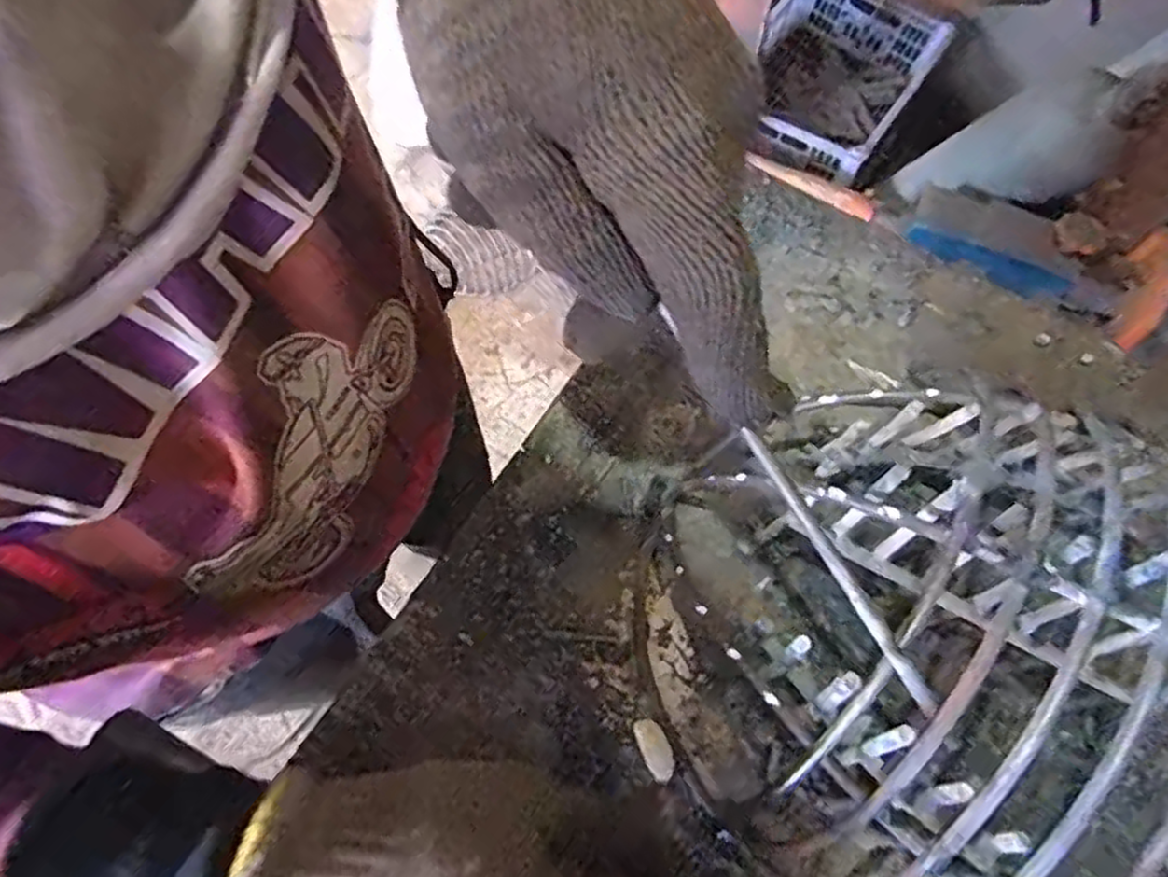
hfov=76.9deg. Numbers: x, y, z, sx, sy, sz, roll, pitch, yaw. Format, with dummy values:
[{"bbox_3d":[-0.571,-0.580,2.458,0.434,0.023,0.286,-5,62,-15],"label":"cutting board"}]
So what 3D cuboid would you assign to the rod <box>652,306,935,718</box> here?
[{"bbox_3d":[0.078,0.040,0.225,0.005,0.005,0.103,-35,94,-17],"label":"rod"}]

